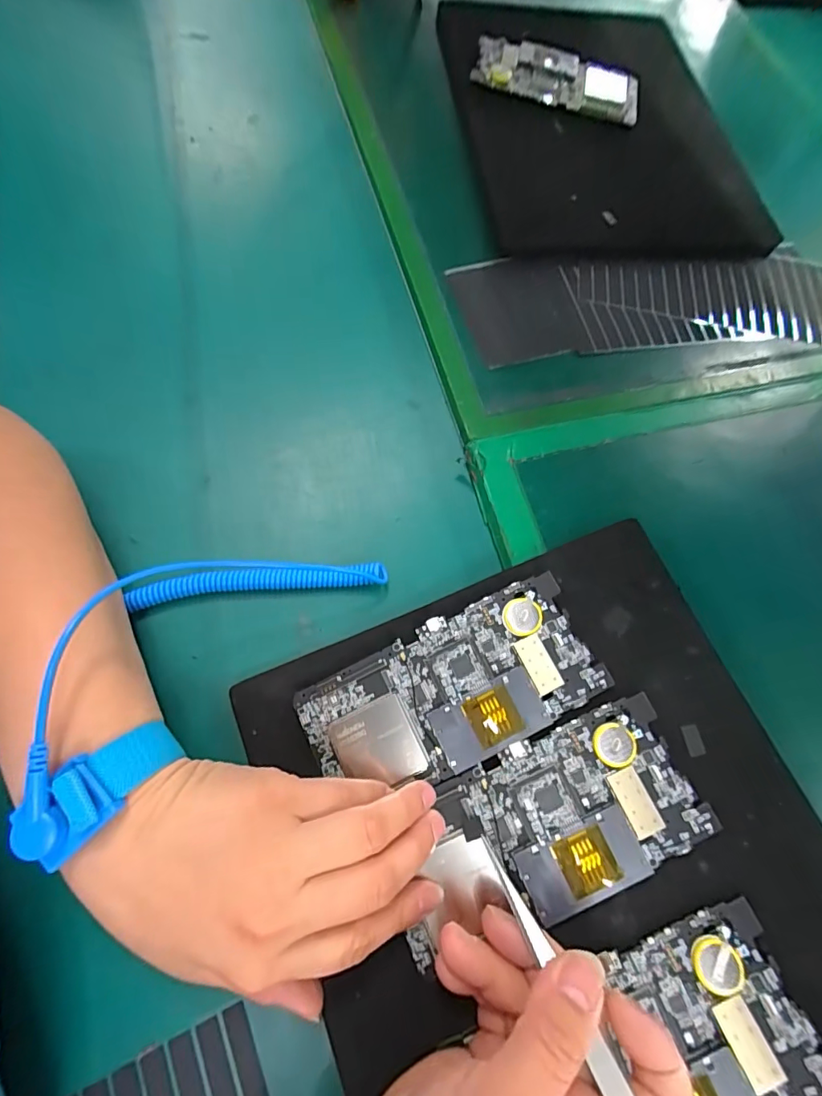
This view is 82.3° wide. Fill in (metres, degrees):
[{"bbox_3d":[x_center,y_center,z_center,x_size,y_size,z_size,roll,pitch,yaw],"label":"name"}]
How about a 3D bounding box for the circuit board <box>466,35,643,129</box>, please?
[{"bbox_3d":[0.131,-0.419,0.418,0.147,0.009,0.068,11,76,-7],"label":"circuit board"}]

